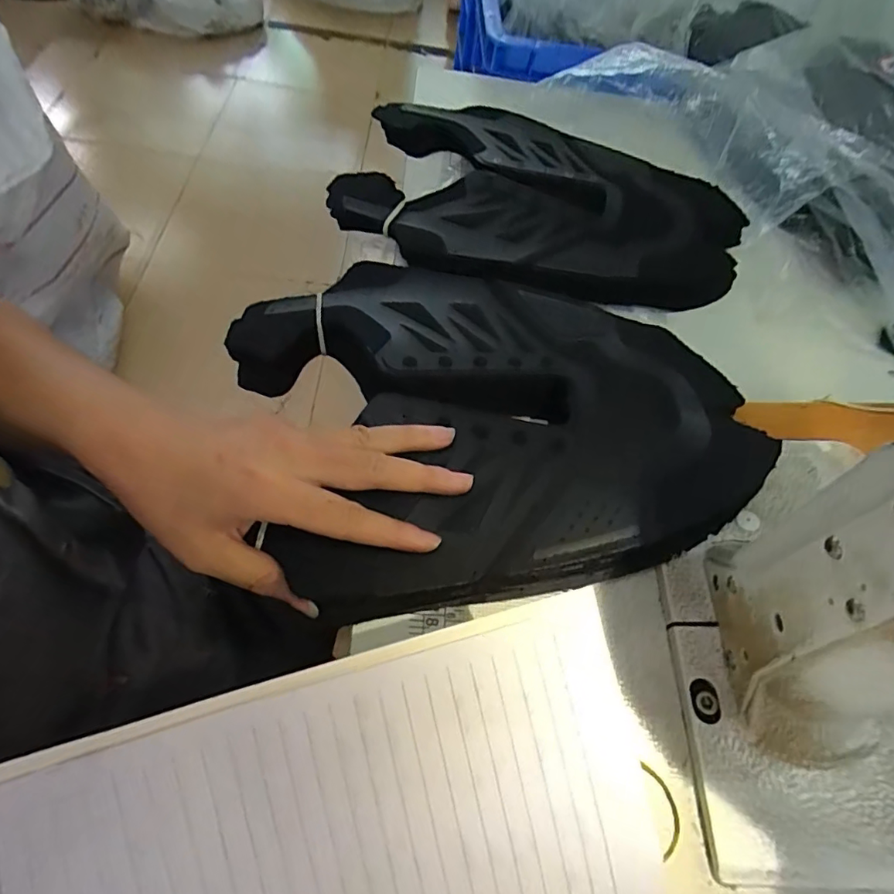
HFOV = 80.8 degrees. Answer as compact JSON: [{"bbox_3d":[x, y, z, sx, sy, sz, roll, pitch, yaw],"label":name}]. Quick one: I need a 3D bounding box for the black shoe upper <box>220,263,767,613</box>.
[{"bbox_3d":[0.023,-0.030,0.304,0.262,0.032,0.228,-14,59,-11],"label":"black shoe upper"}]

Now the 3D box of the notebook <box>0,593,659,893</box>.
[{"bbox_3d":[-0.018,0.188,0.156,0.211,0.047,0.237,-11,90,-12],"label":"notebook"}]

